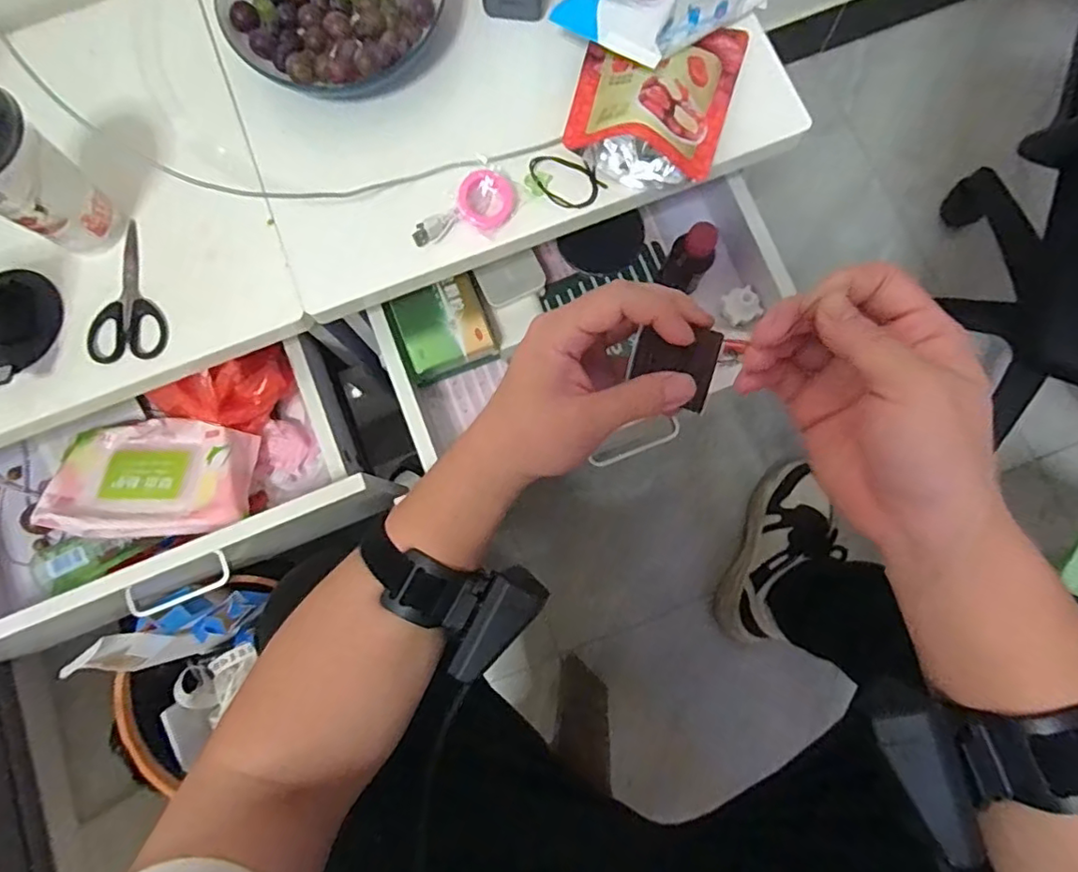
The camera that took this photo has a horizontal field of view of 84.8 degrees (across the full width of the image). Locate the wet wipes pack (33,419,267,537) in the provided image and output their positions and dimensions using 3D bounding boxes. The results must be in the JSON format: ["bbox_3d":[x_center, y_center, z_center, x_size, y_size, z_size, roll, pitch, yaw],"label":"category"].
[{"bbox_3d":[-0.379,0.038,0.572,0.192,0.037,0.110,-3,80,1],"label":"wet wipes pack"}]

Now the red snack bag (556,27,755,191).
[{"bbox_3d":[0.100,-0.297,0.501,0.129,0.041,0.159,17,81,4],"label":"red snack bag"}]

